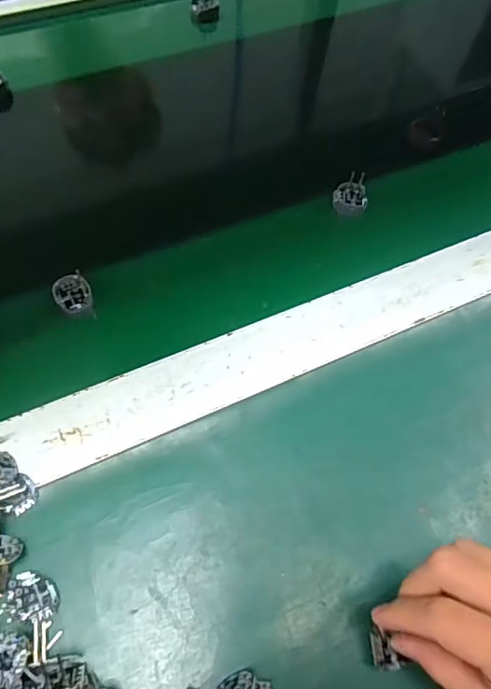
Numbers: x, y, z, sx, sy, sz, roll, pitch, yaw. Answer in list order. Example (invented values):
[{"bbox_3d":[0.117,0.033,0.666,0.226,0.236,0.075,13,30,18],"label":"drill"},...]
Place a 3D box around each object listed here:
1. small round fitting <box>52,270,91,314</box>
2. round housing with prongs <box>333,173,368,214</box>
[{"bbox_3d":[-0.125,-0.037,0.384,0.025,0.004,0.029,-30,86,-26],"label":"small round fitting"},{"bbox_3d":[0.090,-0.126,0.447,0.028,0.020,0.031,17,64,5],"label":"round housing with prongs"}]

